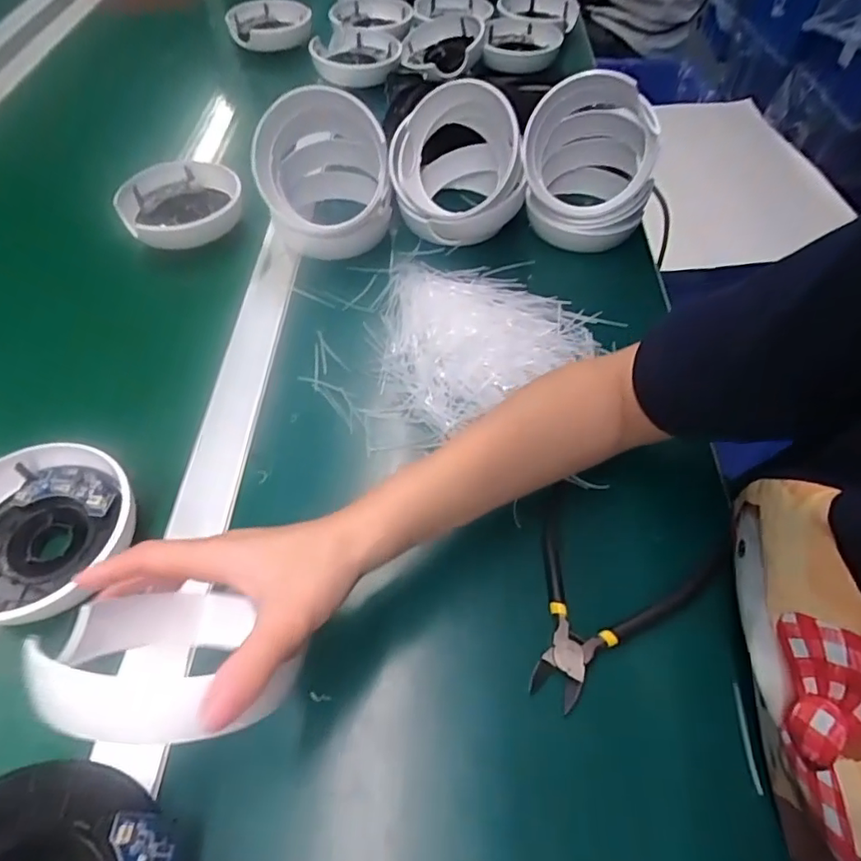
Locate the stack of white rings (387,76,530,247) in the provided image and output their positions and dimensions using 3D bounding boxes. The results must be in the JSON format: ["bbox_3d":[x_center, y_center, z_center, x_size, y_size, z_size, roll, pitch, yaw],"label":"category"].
[{"bbox_3d":[0.025,-0.259,0.550,0.126,0.115,0.117,-5,55,-5],"label":"stack of white rings"}]

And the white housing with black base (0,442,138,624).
[{"bbox_3d":[-0.255,0.064,0.368,0.107,0.031,0.116,1,54,-1],"label":"white housing with black base"}]

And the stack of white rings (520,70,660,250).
[{"bbox_3d":[0.151,-0.261,0.550,0.119,0.124,0.115,12,55,7],"label":"stack of white rings"}]

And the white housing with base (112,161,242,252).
[{"bbox_3d":[-0.253,-0.221,0.569,0.107,0.039,0.106,1,54,-1],"label":"white housing with base"}]

